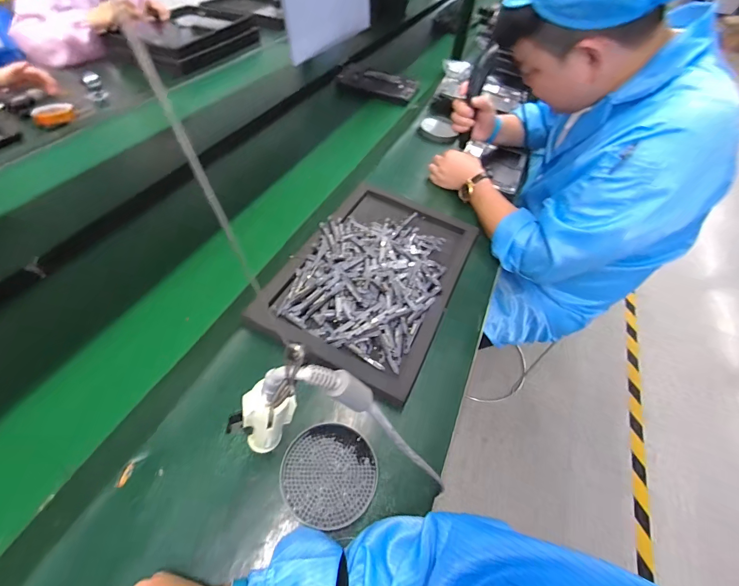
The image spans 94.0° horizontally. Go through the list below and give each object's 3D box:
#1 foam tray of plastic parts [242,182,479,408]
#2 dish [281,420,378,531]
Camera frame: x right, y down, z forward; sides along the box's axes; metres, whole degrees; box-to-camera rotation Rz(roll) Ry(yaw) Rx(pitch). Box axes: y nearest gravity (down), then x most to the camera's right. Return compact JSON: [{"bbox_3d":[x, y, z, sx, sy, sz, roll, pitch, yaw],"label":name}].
[{"bbox_3d":[0.018,-0.052,0.619,0.274,0.050,0.420,24,54,12],"label":"foam tray of plastic parts"},{"bbox_3d":[-0.048,0.221,0.427,0.111,0.016,0.112,3,53,-4],"label":"dish"}]

